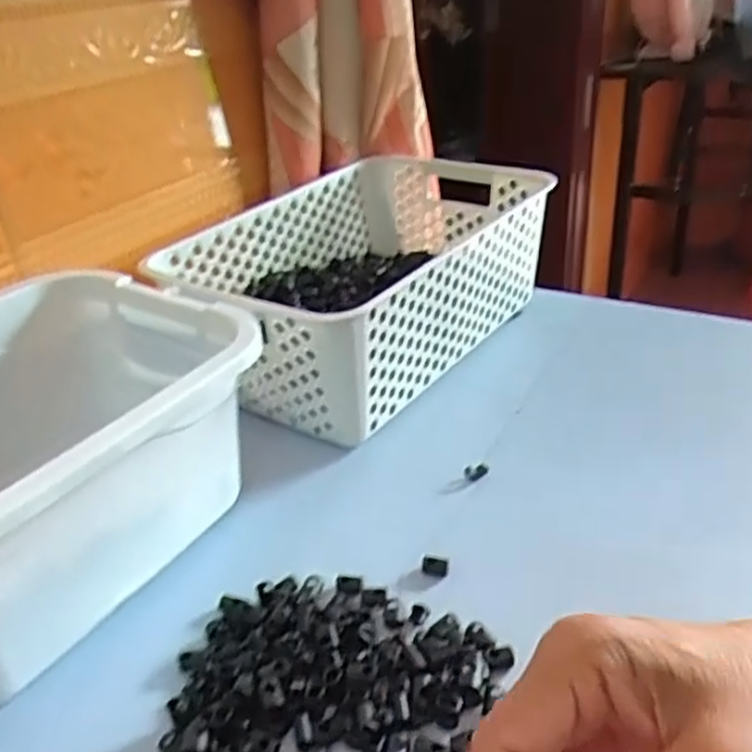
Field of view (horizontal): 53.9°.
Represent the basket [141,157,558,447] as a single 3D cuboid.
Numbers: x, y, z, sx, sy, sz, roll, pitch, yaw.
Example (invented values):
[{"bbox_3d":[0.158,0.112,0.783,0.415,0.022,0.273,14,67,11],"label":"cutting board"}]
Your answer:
[{"bbox_3d":[-0.009,-0.081,0.621,0.202,0.107,0.304,21,39,34],"label":"basket"}]

